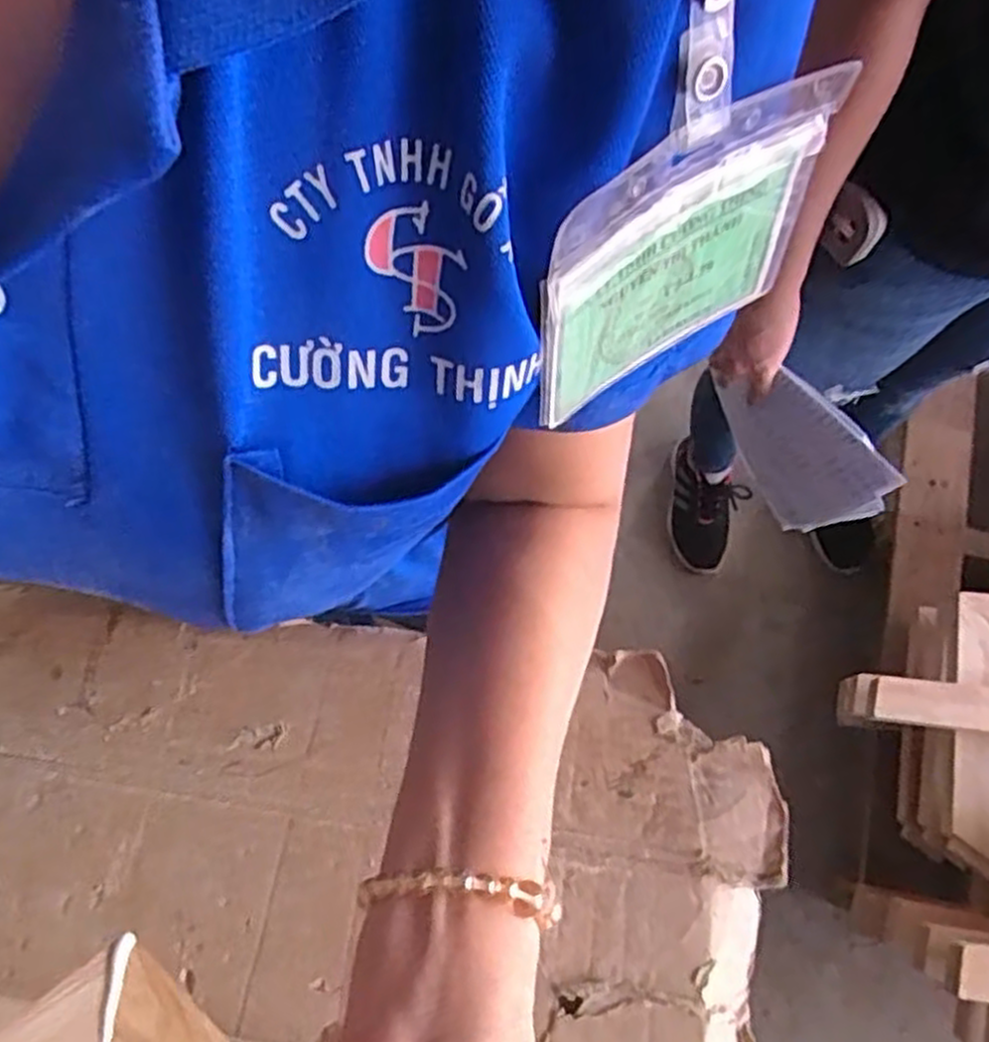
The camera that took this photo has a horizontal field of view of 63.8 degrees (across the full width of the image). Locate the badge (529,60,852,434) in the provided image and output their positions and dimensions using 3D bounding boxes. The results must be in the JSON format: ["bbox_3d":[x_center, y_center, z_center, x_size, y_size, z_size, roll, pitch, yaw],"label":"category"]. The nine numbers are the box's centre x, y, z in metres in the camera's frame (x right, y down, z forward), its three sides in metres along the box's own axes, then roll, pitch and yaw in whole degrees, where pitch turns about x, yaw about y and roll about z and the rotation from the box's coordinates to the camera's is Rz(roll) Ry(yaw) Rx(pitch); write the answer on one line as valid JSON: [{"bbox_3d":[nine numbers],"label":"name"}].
[{"bbox_3d":[0.048,-0.072,0.222,0.091,0.077,0.005,-34,64,-17],"label":"badge"}]

